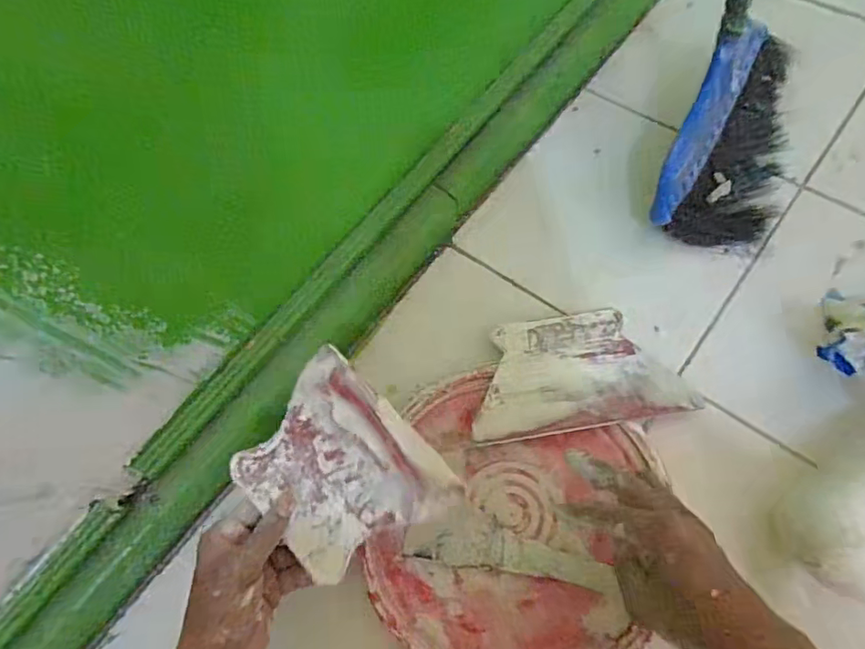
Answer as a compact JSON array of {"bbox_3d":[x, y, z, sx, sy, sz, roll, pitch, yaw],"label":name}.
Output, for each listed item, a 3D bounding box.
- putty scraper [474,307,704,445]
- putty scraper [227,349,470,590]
[{"bbox_3d":[0.141,0.045,0.559,0.208,0.009,0.127,-9,56,-3],"label":"putty scraper"},{"bbox_3d":[-0.077,0.119,0.450,0.162,0.007,0.130,42,81,15],"label":"putty scraper"}]

